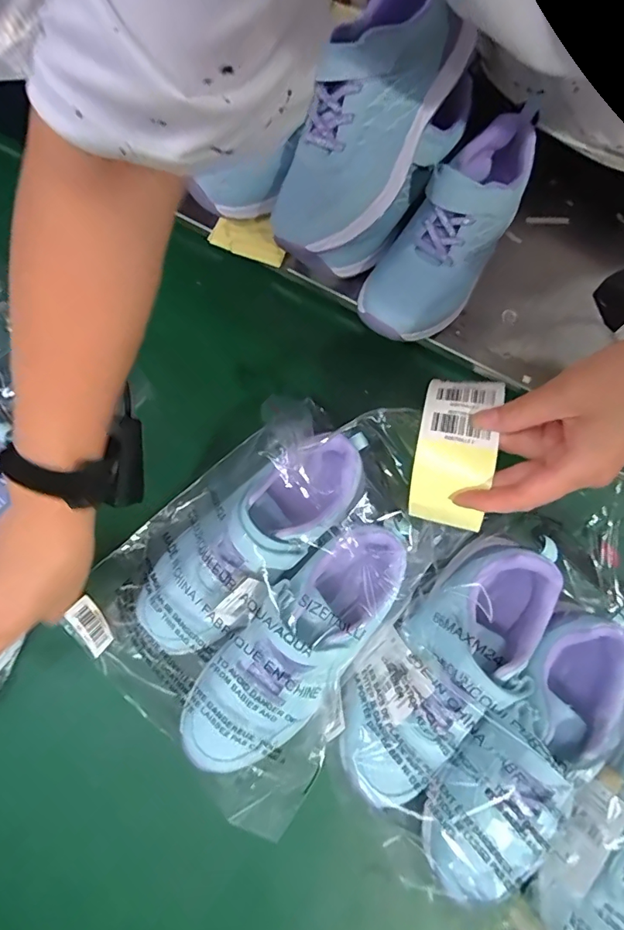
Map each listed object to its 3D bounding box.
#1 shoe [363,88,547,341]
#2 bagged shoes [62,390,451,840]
[{"bbox_3d":[0.132,-0.221,0.447,0.085,0.076,0.224,34,75,8],"label":"shoe"},{"bbox_3d":[-0.038,0.089,0.381,0.237,0.124,0.286,38,76,9],"label":"bagged shoes"}]

